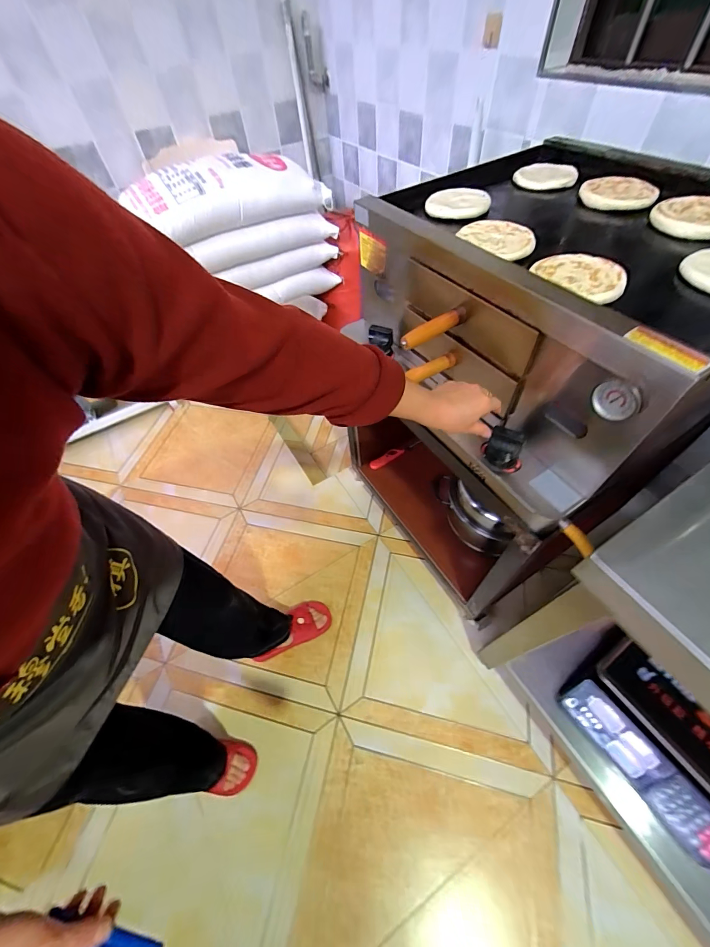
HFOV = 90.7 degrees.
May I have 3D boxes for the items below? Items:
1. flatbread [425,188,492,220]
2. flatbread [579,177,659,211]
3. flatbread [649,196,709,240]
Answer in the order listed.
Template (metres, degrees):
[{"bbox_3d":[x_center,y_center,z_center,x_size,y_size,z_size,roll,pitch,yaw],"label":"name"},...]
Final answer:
[{"bbox_3d":[0.209,-0.550,0.717,0.124,0.017,0.124,5,56,9],"label":"flatbread"},{"bbox_3d":[0.516,-0.545,0.686,0.120,0.023,0.120,-3,55,4],"label":"flatbread"},{"bbox_3d":[0.587,-0.442,0.605,0.127,0.018,0.134,32,64,24],"label":"flatbread"}]

